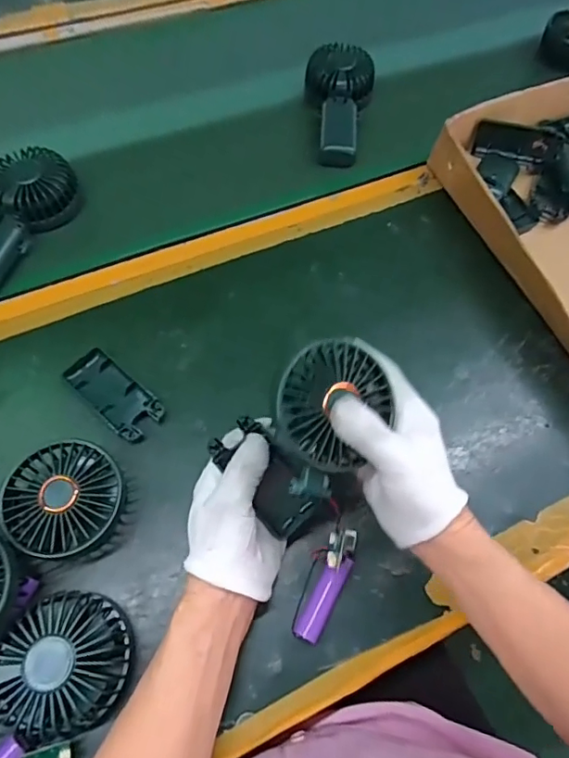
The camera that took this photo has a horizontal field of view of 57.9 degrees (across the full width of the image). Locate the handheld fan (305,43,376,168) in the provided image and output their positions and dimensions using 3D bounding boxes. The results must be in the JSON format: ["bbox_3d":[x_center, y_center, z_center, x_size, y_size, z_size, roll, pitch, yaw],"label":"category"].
[{"bbox_3d":[0.061,-0.341,0.631,0.082,0.043,0.164,11,62,4],"label":"handheld fan"}]

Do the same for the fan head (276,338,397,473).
[{"bbox_3d":[0.029,0.017,0.353,0.081,0.034,0.081,0,91,-25],"label":"fan head"}]

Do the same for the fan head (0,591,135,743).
[{"bbox_3d":[-0.156,0.192,0.350,0.095,0.047,0.087,0,62,-2],"label":"fan head"}]

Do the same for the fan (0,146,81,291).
[{"bbox_3d":[-0.278,-0.163,0.525,0.078,0.043,0.179,12,63,5],"label":"fan"}]

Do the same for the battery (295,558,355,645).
[{"bbox_3d":[0.030,0.167,0.393,0.019,0.017,0.065,27,65,12],"label":"battery"}]

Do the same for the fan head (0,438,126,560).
[{"bbox_3d":[-0.171,0.093,0.399,0.096,0.045,0.086,25,64,11],"label":"fan head"}]

